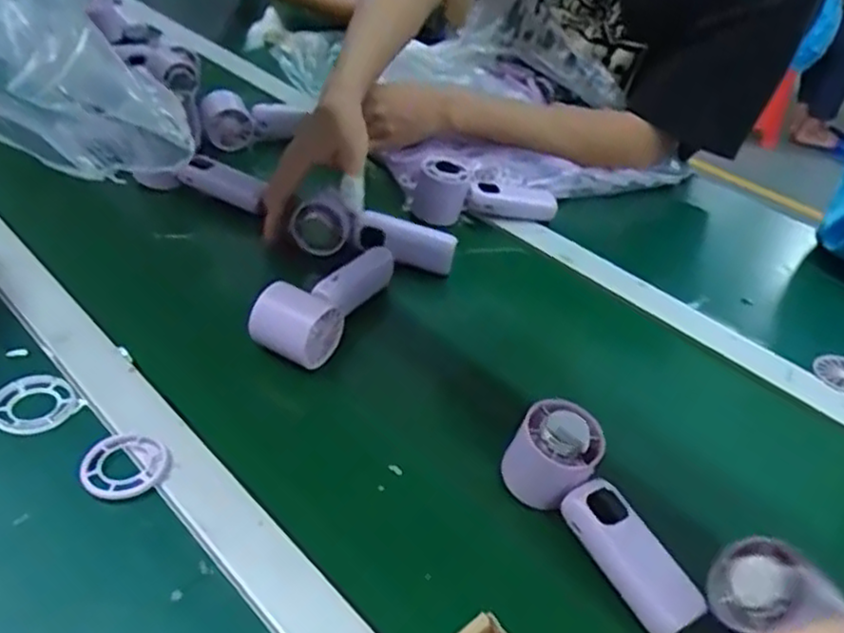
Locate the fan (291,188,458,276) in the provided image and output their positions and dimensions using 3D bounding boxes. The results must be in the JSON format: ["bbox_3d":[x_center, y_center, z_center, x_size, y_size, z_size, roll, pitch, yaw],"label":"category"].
[{"bbox_3d":[-0.046,-0.079,0.707,0.149,0.049,0.052,16,38,11],"label":"fan"}]

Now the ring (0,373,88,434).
[{"bbox_3d":[-0.272,0.060,0.510,0.049,0.009,0.054,31,43,28],"label":"ring"}]

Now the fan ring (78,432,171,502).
[{"bbox_3d":[-0.194,0.095,0.473,0.054,0.005,0.047,-7,39,-18],"label":"fan ring"}]

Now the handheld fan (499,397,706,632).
[{"bbox_3d":[0.117,0.129,0.470,0.058,0.046,0.155,-24,65,-29],"label":"handheld fan"}]

